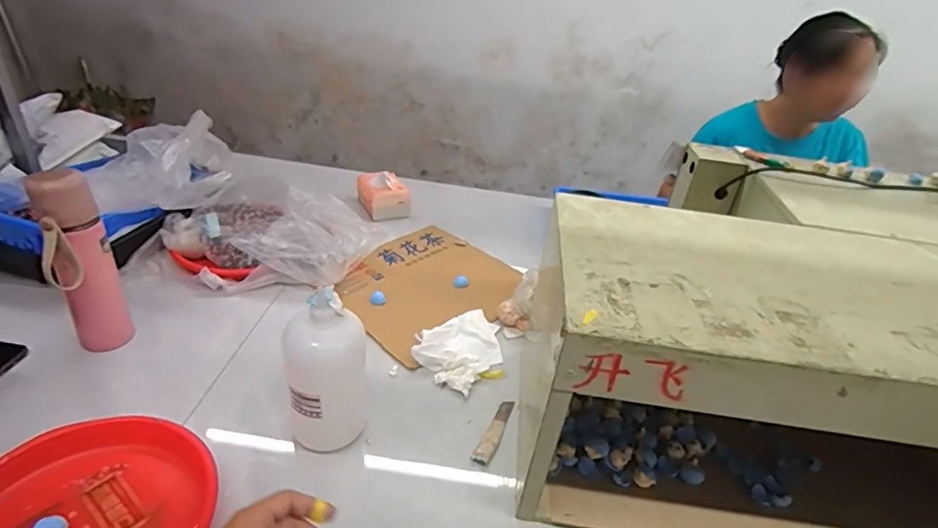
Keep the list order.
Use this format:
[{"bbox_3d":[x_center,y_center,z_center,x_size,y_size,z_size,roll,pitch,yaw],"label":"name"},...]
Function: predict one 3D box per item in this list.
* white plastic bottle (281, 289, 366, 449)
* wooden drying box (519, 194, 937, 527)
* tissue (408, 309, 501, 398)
[{"bbox_3d":[-0.169,0.128,0.620,0.092,0.193,0.082,-3,33,-15],"label":"white plastic bottle"},{"bbox_3d":[0.400,0.146,0.621,0.628,0.279,0.277,8,32,3],"label":"wooden drying box"},{"bbox_3d":[-0.004,0.123,0.810,0.106,0.032,0.158,25,37,27],"label":"tissue"}]

